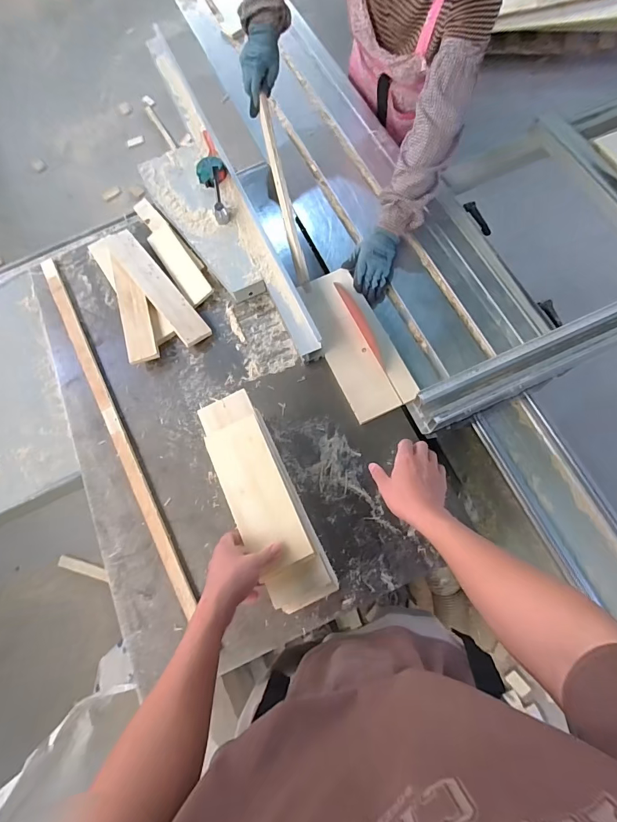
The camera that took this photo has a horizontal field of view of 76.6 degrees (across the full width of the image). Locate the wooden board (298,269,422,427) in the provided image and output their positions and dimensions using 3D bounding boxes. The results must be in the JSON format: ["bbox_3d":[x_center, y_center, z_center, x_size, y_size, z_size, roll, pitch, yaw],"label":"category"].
[{"bbox_3d":[0.098,-0.148,0.809,0.139,0.016,0.328,-25,75,2],"label":"wooden board"}]

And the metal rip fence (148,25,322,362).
[{"bbox_3d":[-0.190,-0.535,0.909,0.058,0.090,0.967,-24,73,-6],"label":"metal rip fence"}]

